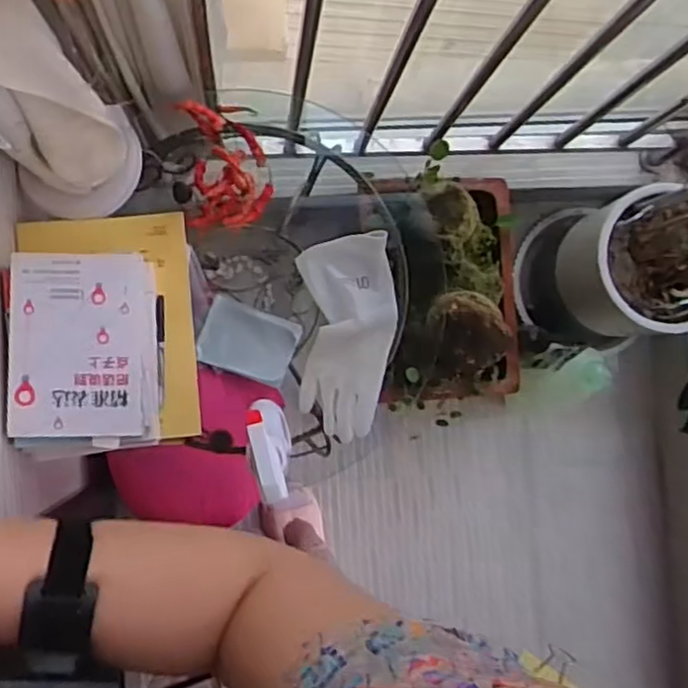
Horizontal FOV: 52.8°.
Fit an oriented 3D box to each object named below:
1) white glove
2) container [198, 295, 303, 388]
[{"bbox_3d":[0.008,-0.013,0.915,0.123,0.052,0.266,-1,87,-7],"label":"white glove"},{"bbox_3d":[-0.155,-0.005,1.148,0.151,0.027,0.115,20,85,-5],"label":"container"}]

